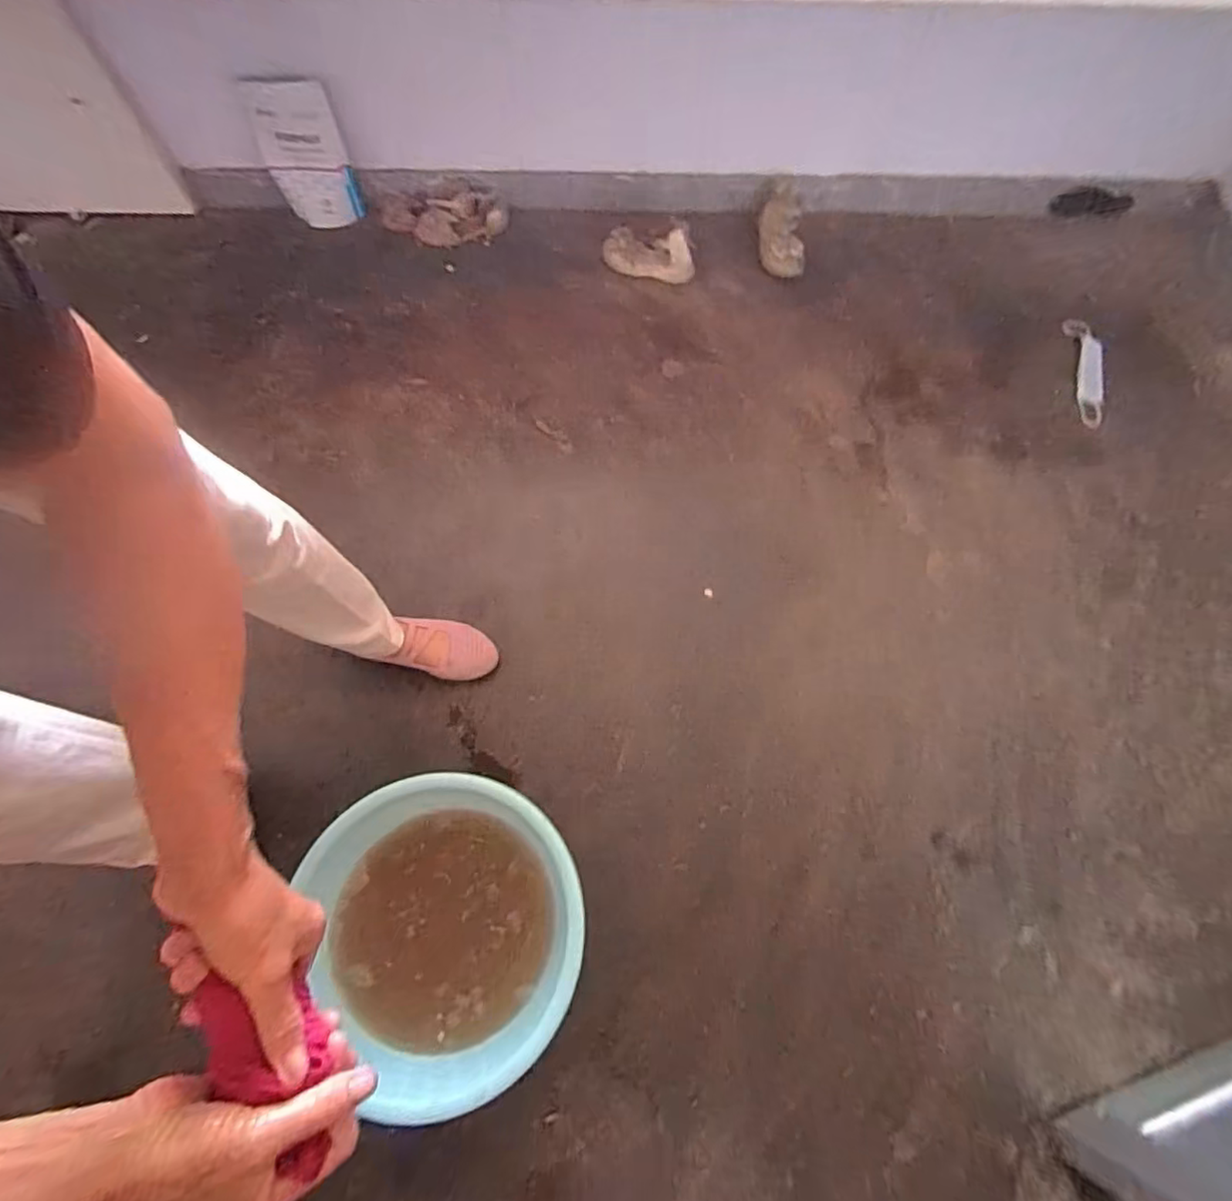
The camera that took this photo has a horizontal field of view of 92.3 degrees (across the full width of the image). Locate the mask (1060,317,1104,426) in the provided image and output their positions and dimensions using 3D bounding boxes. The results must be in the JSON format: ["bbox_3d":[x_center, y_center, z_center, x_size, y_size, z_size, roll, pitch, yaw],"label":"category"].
[{"bbox_3d":[0.946,-0.467,1.183,0.058,0.042,0.269,6,70,3],"label":"mask"}]

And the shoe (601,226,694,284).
[{"bbox_3d":[0.067,-0.734,1.246,0.202,0.089,0.093,10,70,5],"label":"shoe"}]

